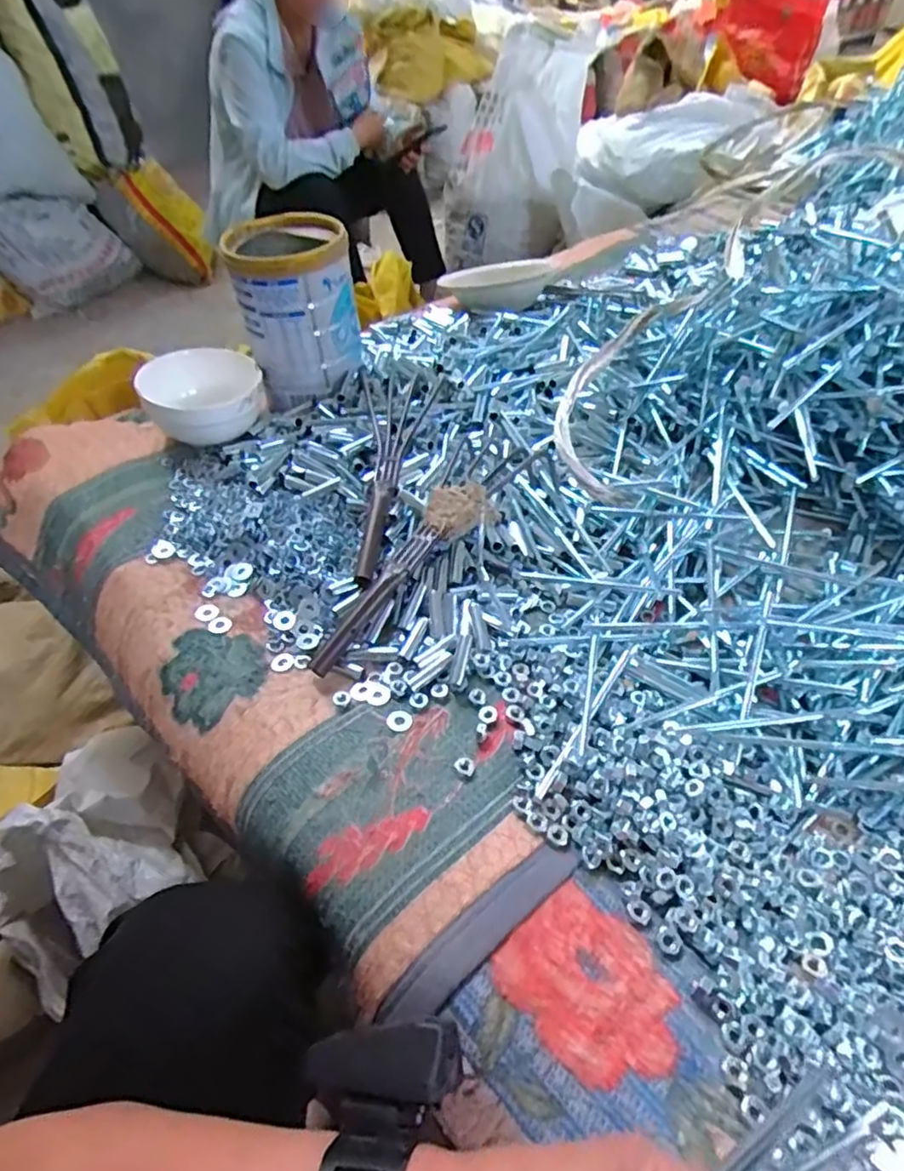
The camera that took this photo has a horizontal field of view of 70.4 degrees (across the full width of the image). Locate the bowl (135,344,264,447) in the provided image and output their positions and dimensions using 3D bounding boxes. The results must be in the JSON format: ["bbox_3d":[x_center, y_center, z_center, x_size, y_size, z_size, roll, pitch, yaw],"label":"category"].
[{"bbox_3d":[-0.281,-0.216,0.724,0.122,0.068,0.122,0,48,1],"label":"bowl"}]

